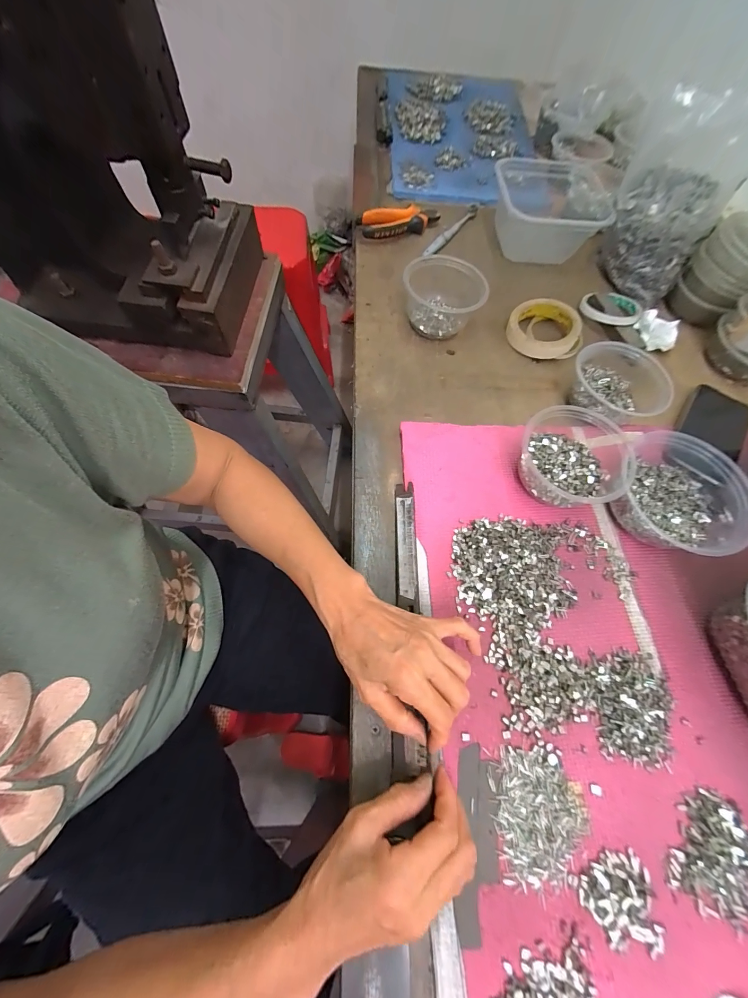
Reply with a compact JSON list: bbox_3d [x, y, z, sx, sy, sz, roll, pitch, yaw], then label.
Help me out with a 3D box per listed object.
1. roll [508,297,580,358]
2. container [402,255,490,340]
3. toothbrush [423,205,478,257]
[{"bbox_3d":[0.251,-0.256,0.511,0.097,0.033,0.097,2,67,-4],"label":"roll"},{"bbox_3d":[0.102,-0.293,0.496,0.113,0.063,0.115,2,67,-4],"label":"container"},{"bbox_3d":[0.137,-0.471,0.599,0.020,0.014,0.174,34,69,10],"label":"toothbrush"}]

